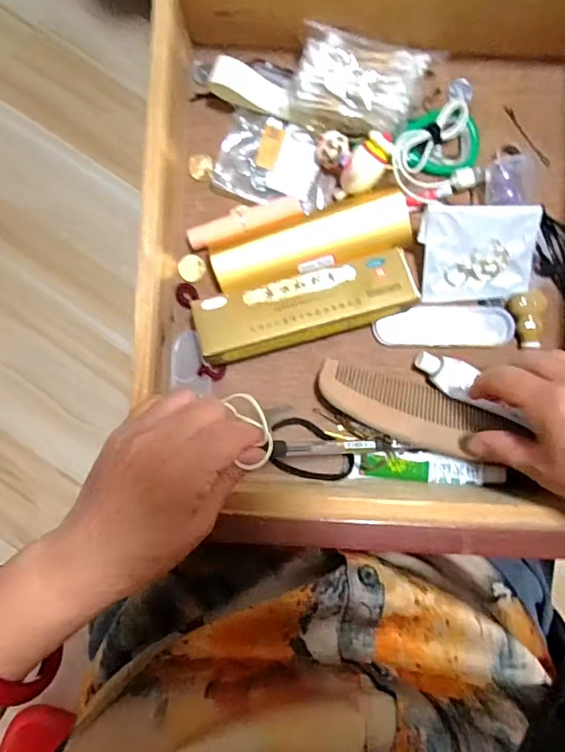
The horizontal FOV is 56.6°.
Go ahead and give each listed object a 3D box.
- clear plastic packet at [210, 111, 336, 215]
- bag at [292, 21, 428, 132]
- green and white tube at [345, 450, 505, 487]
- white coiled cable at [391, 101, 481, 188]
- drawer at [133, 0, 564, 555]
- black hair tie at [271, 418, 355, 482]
[{"bbox_3d":[-0.003,-0.156,0.390,0.086,0.009,0.062,19,92,-4],"label":"clear plastic packet"},{"bbox_3d":[0.053,-0.206,0.367,0.086,0.031,0.058,13,85,1],"label":"bag"},{"bbox_3d":[0.104,0.067,0.378,0.103,0.018,0.022,4,85,1],"label":"green and white tube"},{"bbox_3d":[0.108,-0.162,0.375,0.066,0.028,0.056,-13,85,-1],"label":"white coiled cable"},{"bbox_3d":[0.067,-0.076,0.358,0.304,0.086,0.351,3,85,-1],"label":"drawer"},{"bbox_3d":[0.023,0.055,0.389,0.061,0.014,0.042,7,85,0],"label":"black hair tie"}]

